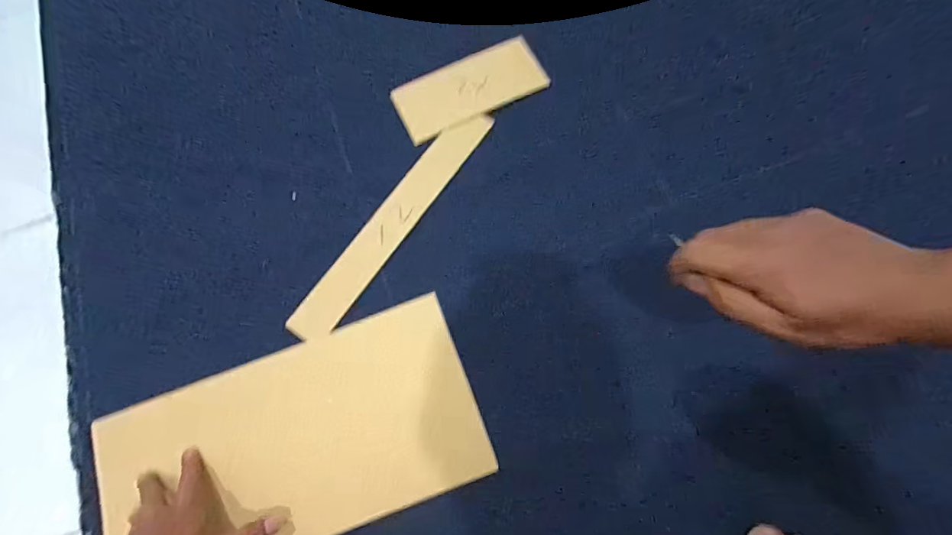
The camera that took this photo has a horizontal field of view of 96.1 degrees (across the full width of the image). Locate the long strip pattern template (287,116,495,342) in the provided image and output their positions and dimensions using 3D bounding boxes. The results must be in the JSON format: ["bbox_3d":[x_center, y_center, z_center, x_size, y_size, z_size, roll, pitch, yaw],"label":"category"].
[{"bbox_3d":[-0.104,-0.063,0.549,0.049,0.007,0.361,35,78,4],"label":"long strip pattern template"}]

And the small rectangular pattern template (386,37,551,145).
[{"bbox_3d":[-0.010,-0.256,0.596,0.208,0.006,0.104,-27,77,-6],"label":"small rectangular pattern template"}]

